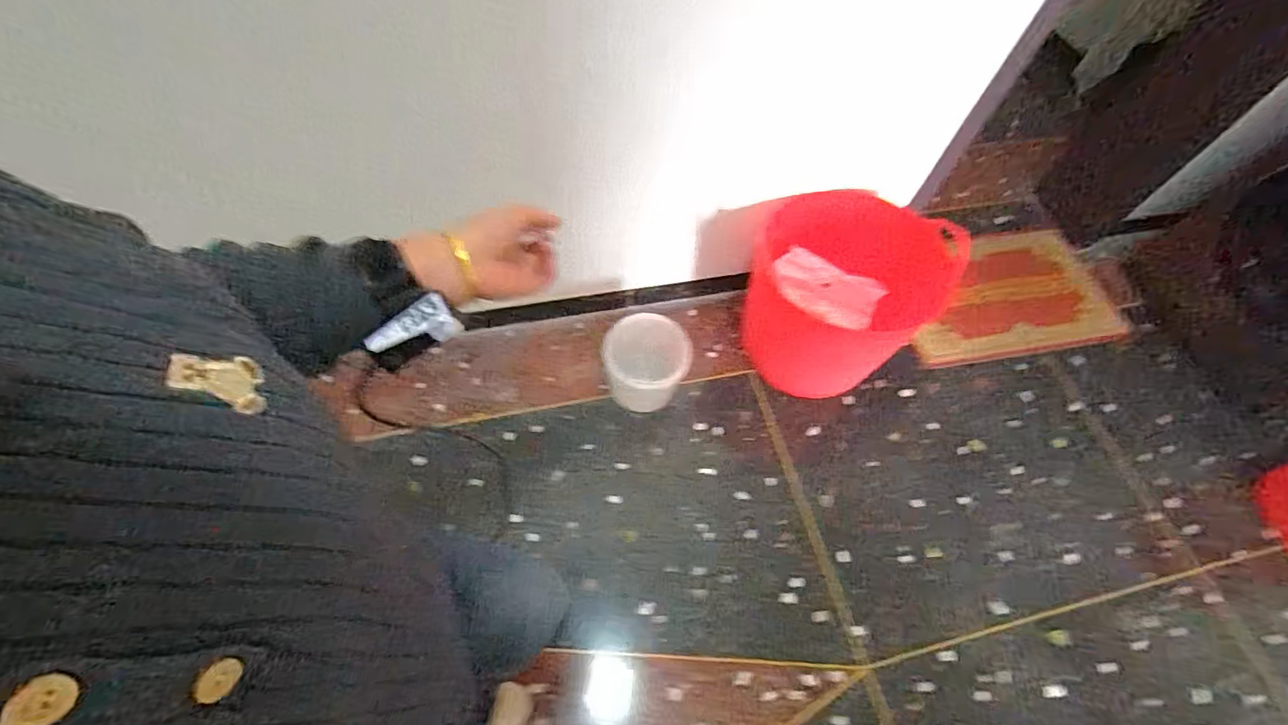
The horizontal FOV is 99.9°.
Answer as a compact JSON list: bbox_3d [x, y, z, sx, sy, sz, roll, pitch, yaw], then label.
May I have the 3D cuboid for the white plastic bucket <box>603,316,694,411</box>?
[{"bbox_3d":[0.006,-0.007,1.445,0.238,0.201,0.243,3,61,-1],"label":"white plastic bucket"}]

